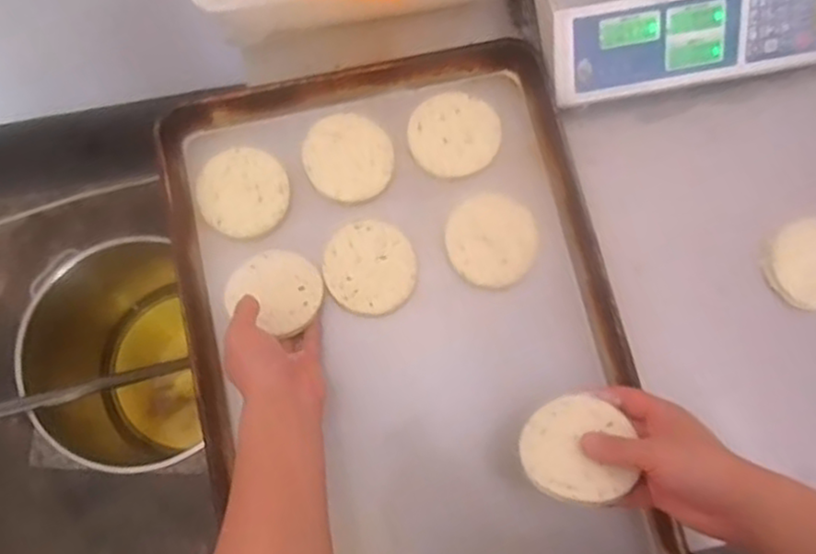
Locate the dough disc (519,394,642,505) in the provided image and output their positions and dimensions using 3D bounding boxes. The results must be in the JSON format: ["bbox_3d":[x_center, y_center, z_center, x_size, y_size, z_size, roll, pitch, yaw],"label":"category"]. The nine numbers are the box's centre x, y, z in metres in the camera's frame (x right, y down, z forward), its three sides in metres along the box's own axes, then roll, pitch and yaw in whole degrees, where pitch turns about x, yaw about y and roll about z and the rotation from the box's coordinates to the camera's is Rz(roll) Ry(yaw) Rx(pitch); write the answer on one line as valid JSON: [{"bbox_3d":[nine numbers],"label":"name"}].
[{"bbox_3d":[0.138,0.142,0.609,0.086,0.012,0.093,-12,48,14],"label":"dough disc"}]

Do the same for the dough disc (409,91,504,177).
[{"bbox_3d":[0.049,-0.152,0.777,0.094,0.012,0.091,0,77,-1],"label":"dough disc"}]

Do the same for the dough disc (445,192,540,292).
[{"bbox_3d":[0.086,-0.037,0.753,0.089,0.004,0.093,0,85,5],"label":"dough disc"}]

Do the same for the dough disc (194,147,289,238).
[{"bbox_3d":[-0.169,-0.087,0.752,0.089,0.021,0.087,0,77,-1],"label":"dough disc"}]

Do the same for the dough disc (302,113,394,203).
[{"bbox_3d":[-0.063,-0.129,0.780,0.089,0.016,0.098,-24,79,-7],"label":"dough disc"}]

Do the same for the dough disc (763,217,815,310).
[{"bbox_3d":[0.414,-0.018,0.758,0.089,0.025,0.080,-39,81,-9],"label":"dough disc"}]

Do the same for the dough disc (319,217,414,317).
[{"bbox_3d":[-0.038,-0.010,0.742,0.089,0.010,0.097,0,77,-1],"label":"dough disc"}]

